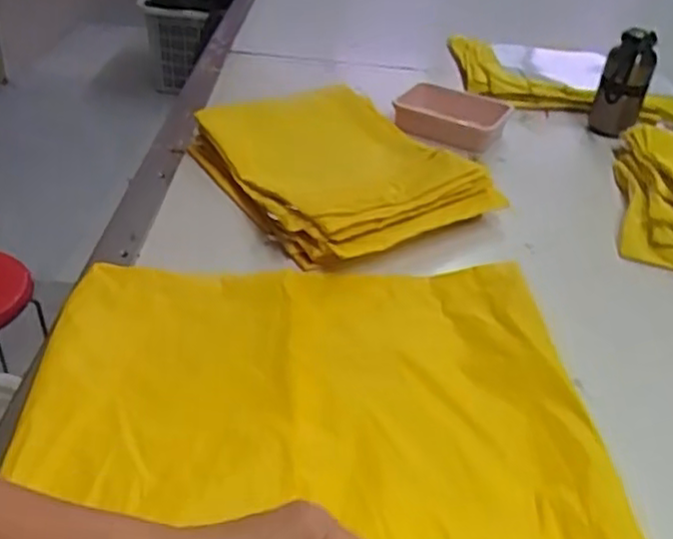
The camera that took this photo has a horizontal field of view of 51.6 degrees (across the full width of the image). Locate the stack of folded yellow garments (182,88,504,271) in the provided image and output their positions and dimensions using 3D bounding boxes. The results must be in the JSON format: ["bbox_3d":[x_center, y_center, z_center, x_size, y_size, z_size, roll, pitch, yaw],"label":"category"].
[{"bbox_3d":[-0.004,-0.156,0.955,0.299,0.060,0.368,-18,42,-29],"label":"stack of folded yellow garments"}]

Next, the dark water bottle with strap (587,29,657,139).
[{"bbox_3d":[0.491,-0.314,1.197,0.081,0.169,0.071,19,38,18],"label":"dark water bottle with strap"}]

